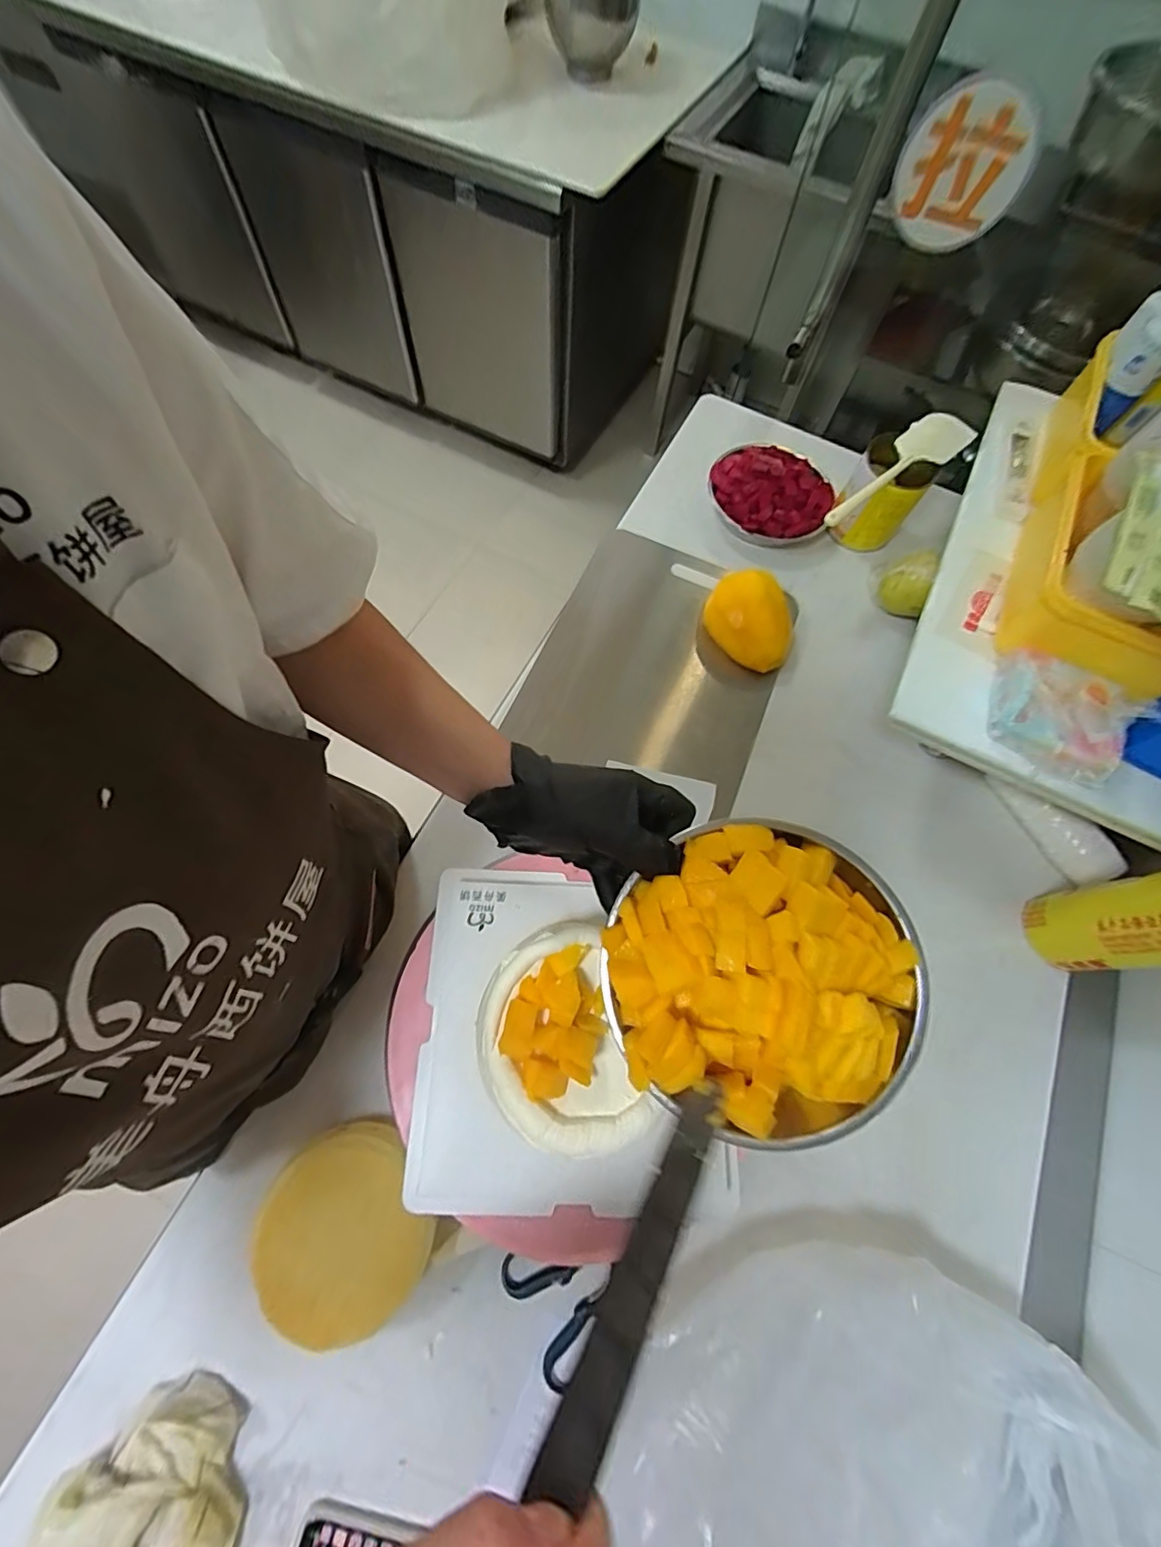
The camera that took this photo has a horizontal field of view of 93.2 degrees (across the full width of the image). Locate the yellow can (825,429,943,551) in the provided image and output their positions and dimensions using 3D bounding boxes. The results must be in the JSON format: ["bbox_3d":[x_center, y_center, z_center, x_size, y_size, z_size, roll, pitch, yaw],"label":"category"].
[{"bbox_3d":[0.421,-0.391,0.777,0.097,0.107,0.093,22,70,5],"label":"yellow can"}]

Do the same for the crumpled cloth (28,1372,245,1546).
[{"bbox_3d":[-0.312,0.561,0.405,0.159,0.055,0.154,-1,69,-3],"label":"crumpled cloth"}]

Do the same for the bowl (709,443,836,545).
[{"bbox_3d":[0.277,-0.412,0.804,0.178,0.051,0.159,24,70,6],"label":"bowl"}]

